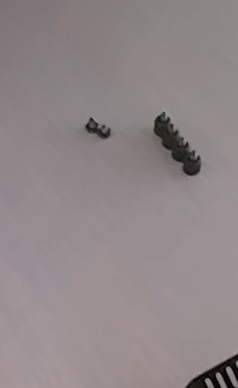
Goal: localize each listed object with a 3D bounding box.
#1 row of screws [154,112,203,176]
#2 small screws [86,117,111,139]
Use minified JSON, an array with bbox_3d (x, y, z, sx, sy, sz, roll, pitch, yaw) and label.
[{"bbox_3d":[0.031,-0.026,0.301,0.008,0.015,0.034,-29,61,-17],"label":"row of screws"},{"bbox_3d":[-0.011,-0.035,0.312,0.014,0.007,0.005,27,60,0],"label":"small screws"}]

